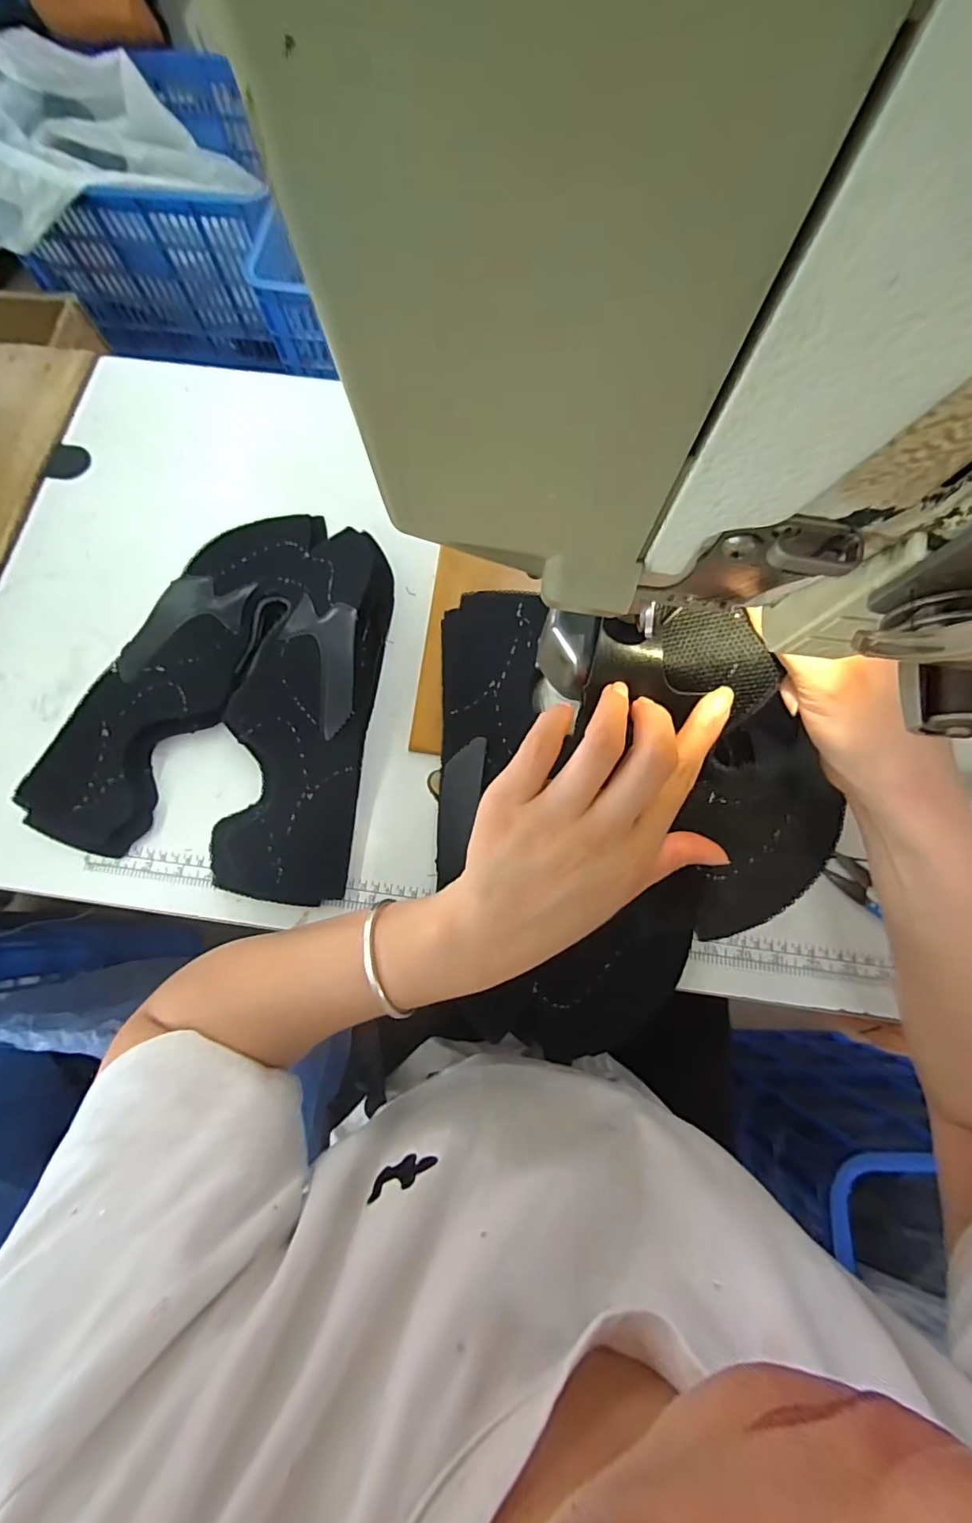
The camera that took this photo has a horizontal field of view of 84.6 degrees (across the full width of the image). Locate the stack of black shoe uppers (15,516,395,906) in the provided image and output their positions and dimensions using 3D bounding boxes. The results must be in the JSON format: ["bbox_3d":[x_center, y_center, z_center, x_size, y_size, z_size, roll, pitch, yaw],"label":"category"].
[{"bbox_3d":[-0.225,-0.061,0.444,0.259,0.051,0.314,6,75,3],"label":"stack of black shoe uppers"}]

